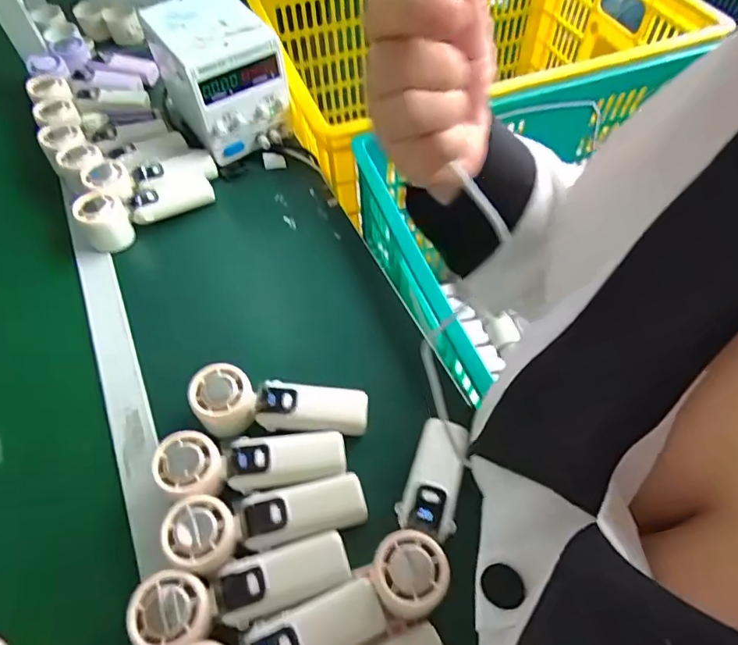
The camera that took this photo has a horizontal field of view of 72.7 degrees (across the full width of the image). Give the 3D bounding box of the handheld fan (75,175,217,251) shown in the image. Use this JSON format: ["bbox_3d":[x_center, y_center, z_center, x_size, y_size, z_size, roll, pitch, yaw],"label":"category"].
[{"bbox_3d":[-0.286,-0.152,0.653,0.167,0.067,0.053,-27,60,-14],"label":"handheld fan"}]

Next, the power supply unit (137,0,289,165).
[{"bbox_3d":[-0.210,-0.355,0.697,0.128,0.137,0.177,-28,60,-15],"label":"power supply unit"}]

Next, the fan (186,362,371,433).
[{"bbox_3d":[-0.087,0.083,0.492,0.169,0.039,0.059,7,56,-8],"label":"fan"}]

